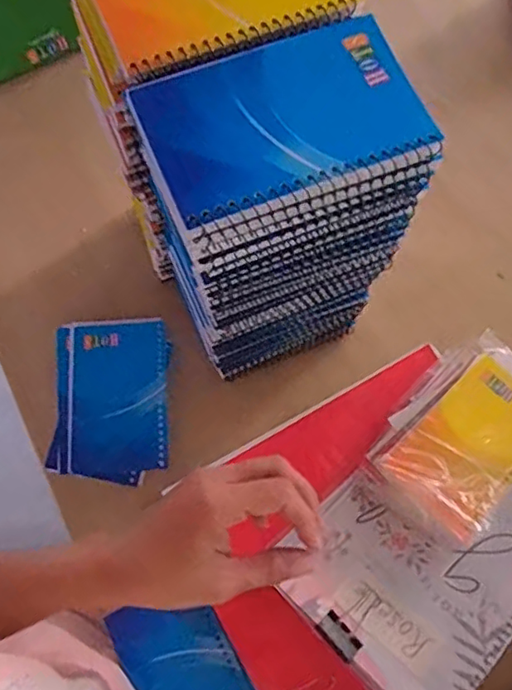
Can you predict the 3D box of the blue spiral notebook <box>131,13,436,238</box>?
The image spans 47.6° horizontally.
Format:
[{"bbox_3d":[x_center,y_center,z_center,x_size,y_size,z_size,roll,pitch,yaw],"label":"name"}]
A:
[{"bbox_3d":[0.014,-0.109,0.278,0.130,0.007,0.083,-22,75,-8],"label":"blue spiral notebook"}]

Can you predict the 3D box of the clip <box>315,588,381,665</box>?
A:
[{"bbox_3d":[0.073,0.204,0.431,0.051,0.015,0.033,-41,79,-13],"label":"clip"}]

